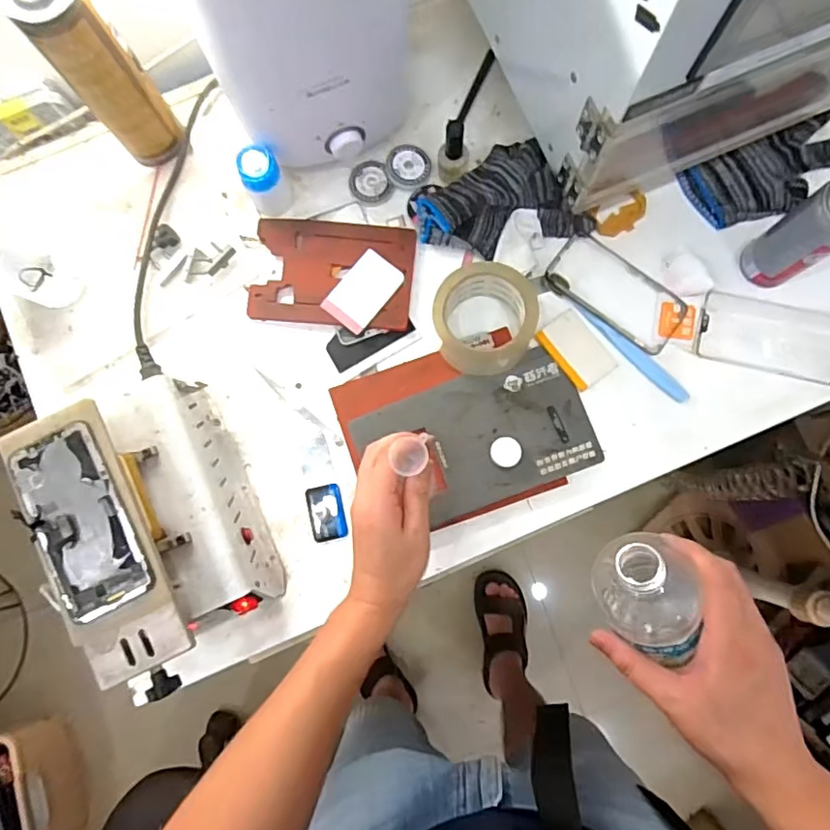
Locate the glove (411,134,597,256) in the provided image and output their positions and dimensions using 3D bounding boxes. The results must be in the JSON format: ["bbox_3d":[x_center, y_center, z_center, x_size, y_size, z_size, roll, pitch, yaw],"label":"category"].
[{"bbox_3d":[0.087,-0.223,0.588,0.167,0.039,0.106,-15,82,0],"label":"glove"}]

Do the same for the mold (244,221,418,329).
[{"bbox_3d":[-0.086,-0.150,0.604,0.167,0.012,0.112,5,82,3],"label":"mold"}]

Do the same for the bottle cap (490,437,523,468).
[{"bbox_3d":[0.088,0.036,0.559,0.029,0.011,0.029,0,82,2],"label":"bottle cap"}]

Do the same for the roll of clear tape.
[{"bbox_3d":[0.068,-0.092,0.561,0.094,0.048,0.100,0,82,2],"label":"roll of clear tape"}]

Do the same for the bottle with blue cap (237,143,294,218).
[{"bbox_3d":[-0.152,-0.236,0.581,0.040,0.072,0.031,-27,82,-2],"label":"bottle with blue cap"}]

